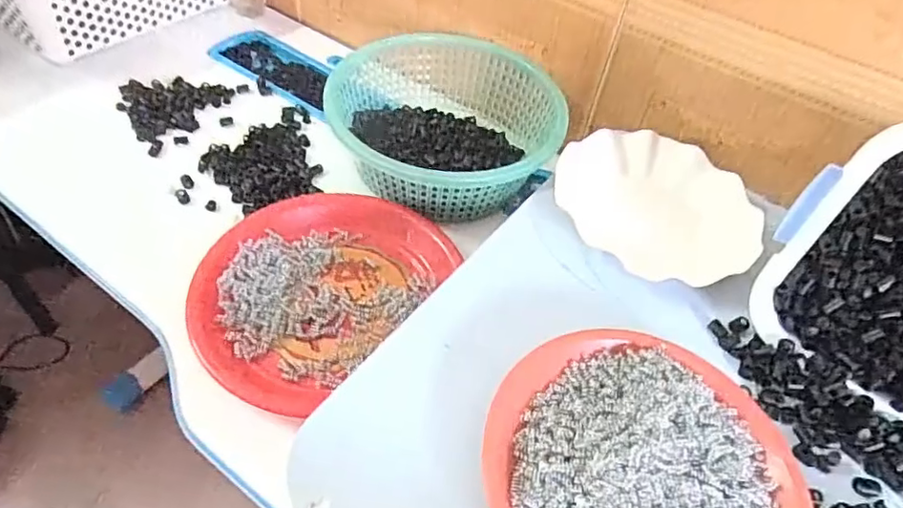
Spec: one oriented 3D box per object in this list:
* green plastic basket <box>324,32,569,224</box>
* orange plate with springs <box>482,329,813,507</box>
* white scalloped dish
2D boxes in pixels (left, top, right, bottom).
[{"bbox_3d":[-0.009,-0.141,0.614,0.212,0.083,0.223,-26,57,-27],"label":"green plastic basket"},{"bbox_3d":[0.117,0.136,0.352,0.189,0.028,0.189,3,53,-4],"label":"orange plate with springs"},{"bbox_3d":[0.190,-0.051,0.525,0.179,0.018,0.171,3,53,-4],"label":"white scalloped dish"}]

